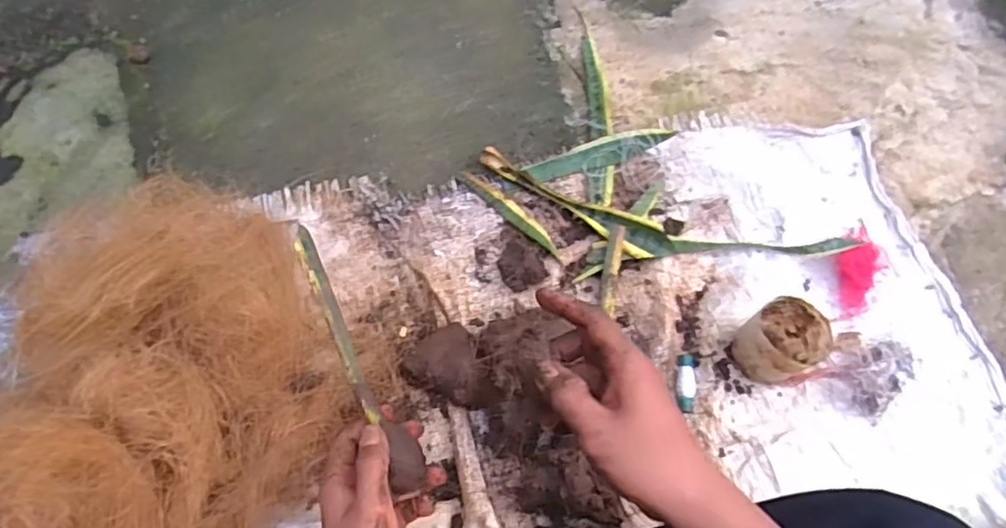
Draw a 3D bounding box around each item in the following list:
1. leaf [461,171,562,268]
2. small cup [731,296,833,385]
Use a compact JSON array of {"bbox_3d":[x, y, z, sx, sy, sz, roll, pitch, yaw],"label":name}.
[{"bbox_3d":[0.012,-0.060,0.717,0.157,0.004,0.020,42,72,15],"label":"leaf"},{"bbox_3d":[0.275,0.079,0.616,0.066,0.087,0.069,0,67,-1],"label":"small cup"}]

